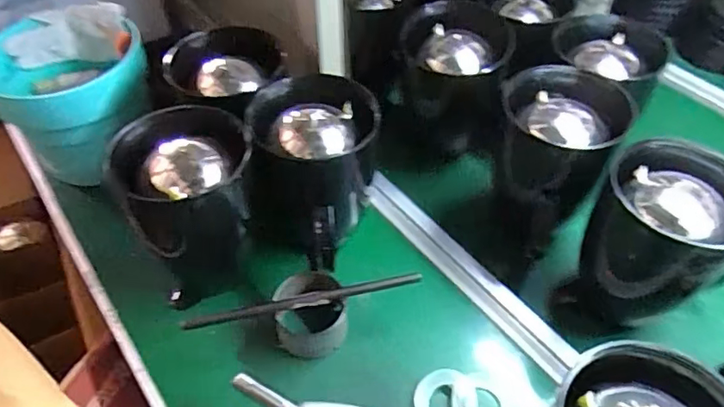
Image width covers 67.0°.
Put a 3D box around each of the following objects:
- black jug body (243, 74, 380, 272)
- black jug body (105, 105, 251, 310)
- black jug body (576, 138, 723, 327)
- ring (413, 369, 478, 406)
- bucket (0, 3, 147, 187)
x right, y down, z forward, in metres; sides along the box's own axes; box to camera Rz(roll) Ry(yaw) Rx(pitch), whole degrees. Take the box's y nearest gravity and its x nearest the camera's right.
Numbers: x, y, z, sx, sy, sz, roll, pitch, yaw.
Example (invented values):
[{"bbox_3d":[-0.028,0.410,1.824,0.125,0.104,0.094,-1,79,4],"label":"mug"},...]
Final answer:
[{"bbox_3d":[-0.054,-0.041,0.608,0.118,0.162,0.120,25,52,21],"label":"black jug body"},{"bbox_3d":[-0.175,0.006,0.580,0.123,0.179,0.131,-18,50,-16],"label":"black jug body"},{"bbox_3d":[0.285,0.036,0.542,0.111,0.167,0.108,0,48,-1],"label":"black jug body"},{"bbox_3d":[0.081,0.191,0.531,0.061,0.009,0.059,3,54,-4],"label":"ring"},{"bbox_3d":[-0.373,-0.137,0.717,0.187,0.146,0.202,-10,49,-10],"label":"bucket"}]

